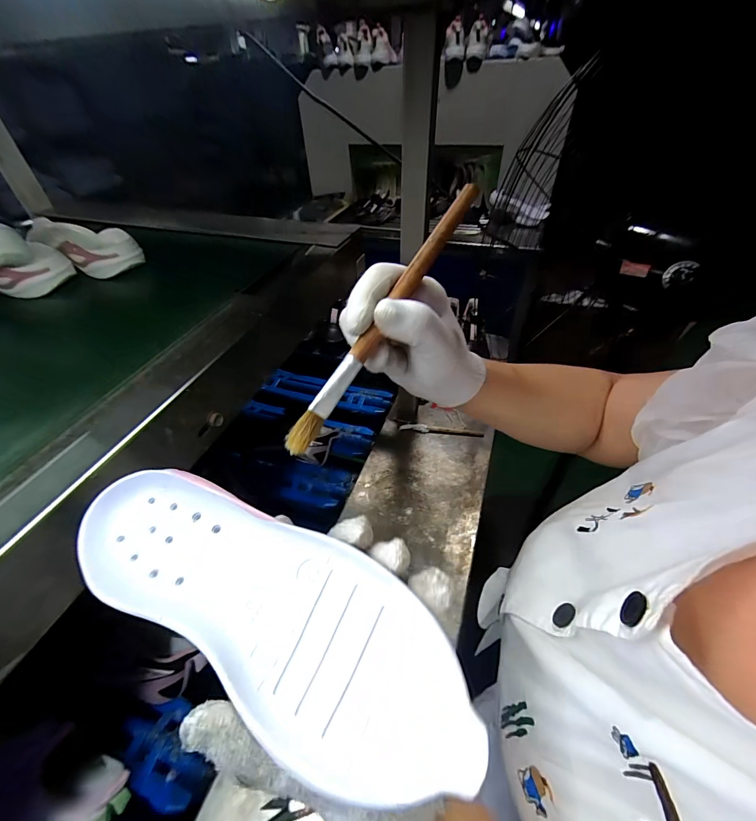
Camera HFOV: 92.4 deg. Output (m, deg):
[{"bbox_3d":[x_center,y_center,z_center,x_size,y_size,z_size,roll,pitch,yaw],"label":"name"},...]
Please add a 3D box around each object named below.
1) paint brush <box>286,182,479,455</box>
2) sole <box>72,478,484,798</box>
[{"bbox_3d":[0.003,-0.054,0.215,0.010,0.012,0.187,33,87,31],"label":"paint brush"},{"bbox_3d":[-0.069,0.100,0.200,0.251,0.021,0.084,21,49,20],"label":"sole"}]

